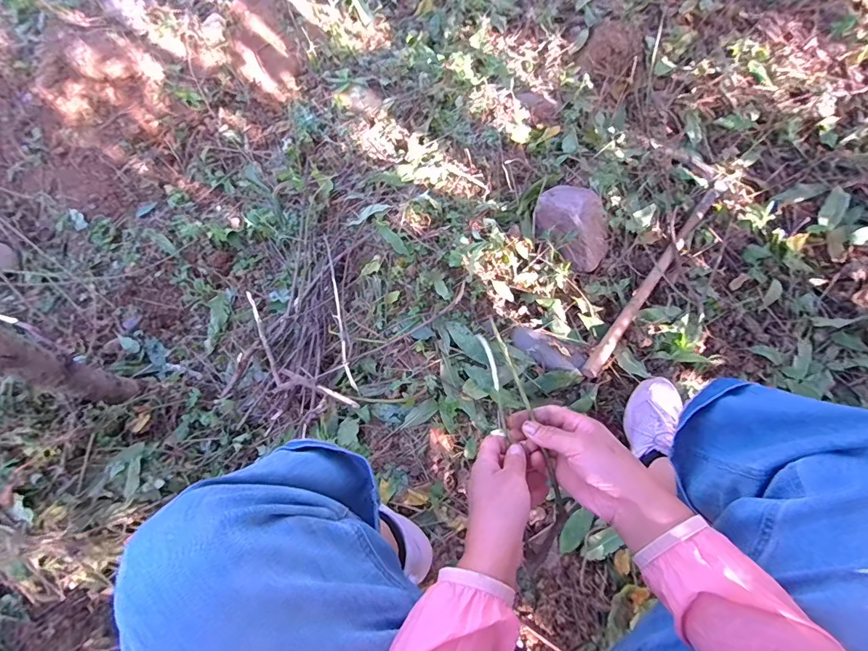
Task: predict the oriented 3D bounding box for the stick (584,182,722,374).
[{"bbox_3d":[0.444,-0.115,0.857,0.027,0.028,0.538,37,73,14],"label":"stick"}]

